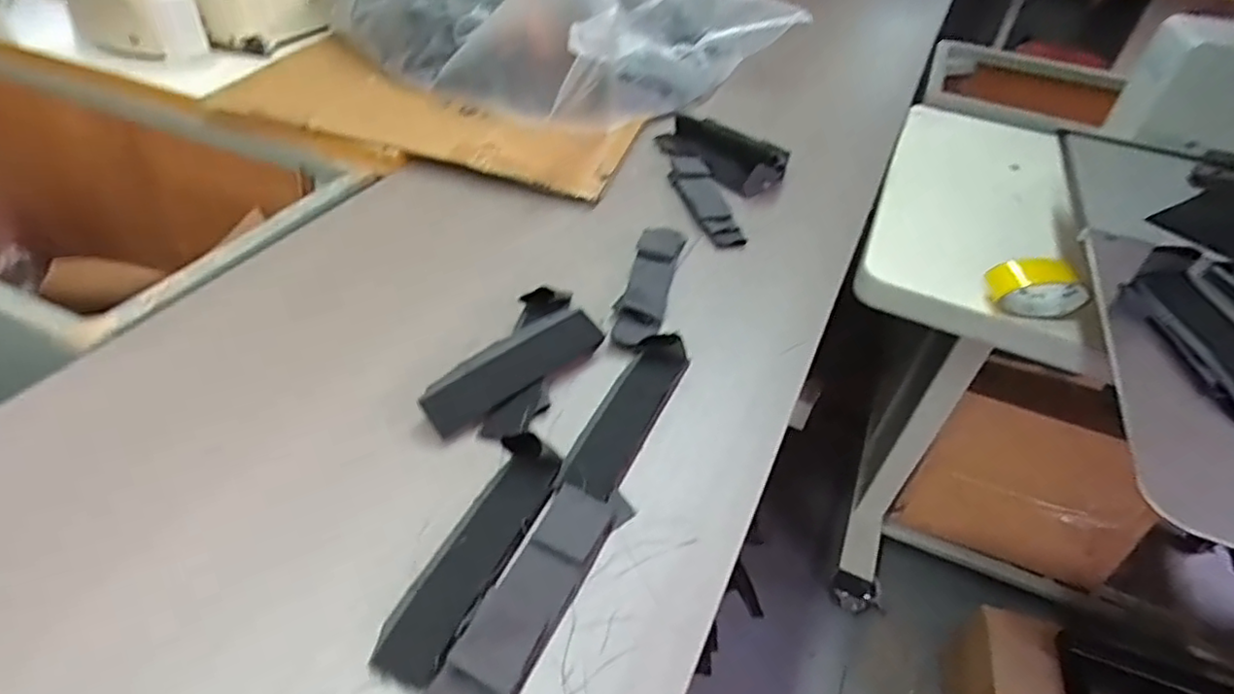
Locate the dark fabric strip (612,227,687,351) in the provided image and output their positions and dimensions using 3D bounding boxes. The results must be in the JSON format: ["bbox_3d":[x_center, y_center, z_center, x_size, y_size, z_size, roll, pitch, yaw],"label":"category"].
[{"bbox_3d":[0.037,-0.075,0.687,0.051,0.018,0.217,12,43,6],"label":"dark fabric strip"}]

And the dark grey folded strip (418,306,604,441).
[{"bbox_3d":[-0.093,0.011,0.576,0.046,0.031,0.183,35,50,28],"label":"dark grey folded strip"}]

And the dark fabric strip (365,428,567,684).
[{"bbox_3d":[-0.099,0.141,0.446,0.048,0.024,0.182,31,52,-2],"label":"dark fabric strip"}]

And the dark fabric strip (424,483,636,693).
[{"bbox_3d":[-0.059,0.175,0.429,0.049,0.025,0.211,22,45,17],"label":"dark fabric strip"}]

